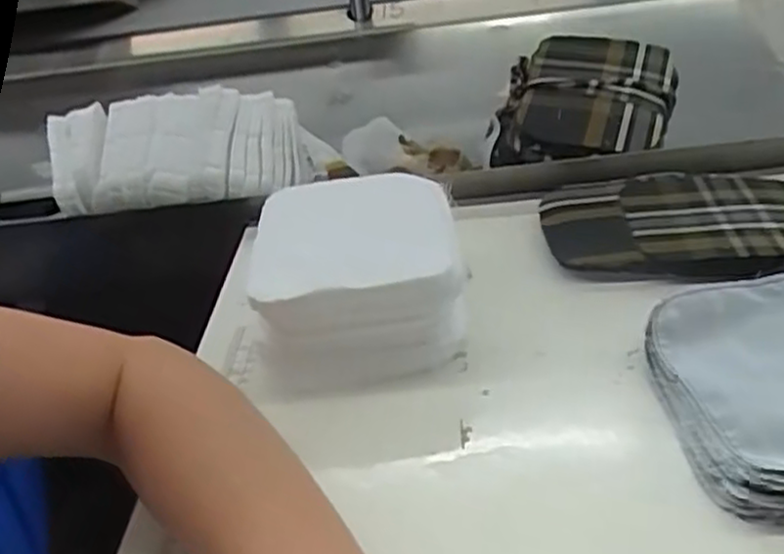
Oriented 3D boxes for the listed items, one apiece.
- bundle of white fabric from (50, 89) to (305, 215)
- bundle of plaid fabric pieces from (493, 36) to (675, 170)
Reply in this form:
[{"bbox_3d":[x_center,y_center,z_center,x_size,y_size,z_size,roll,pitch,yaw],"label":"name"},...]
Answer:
[{"bbox_3d":[-0.195,-0.114,0.677,0.234,0.040,0.128,-9,59,-2],"label":"bundle of white fabric"},{"bbox_3d":[0.175,-0.164,0.682,0.149,0.065,0.168,7,34,25],"label":"bundle of plaid fabric pieces"}]

